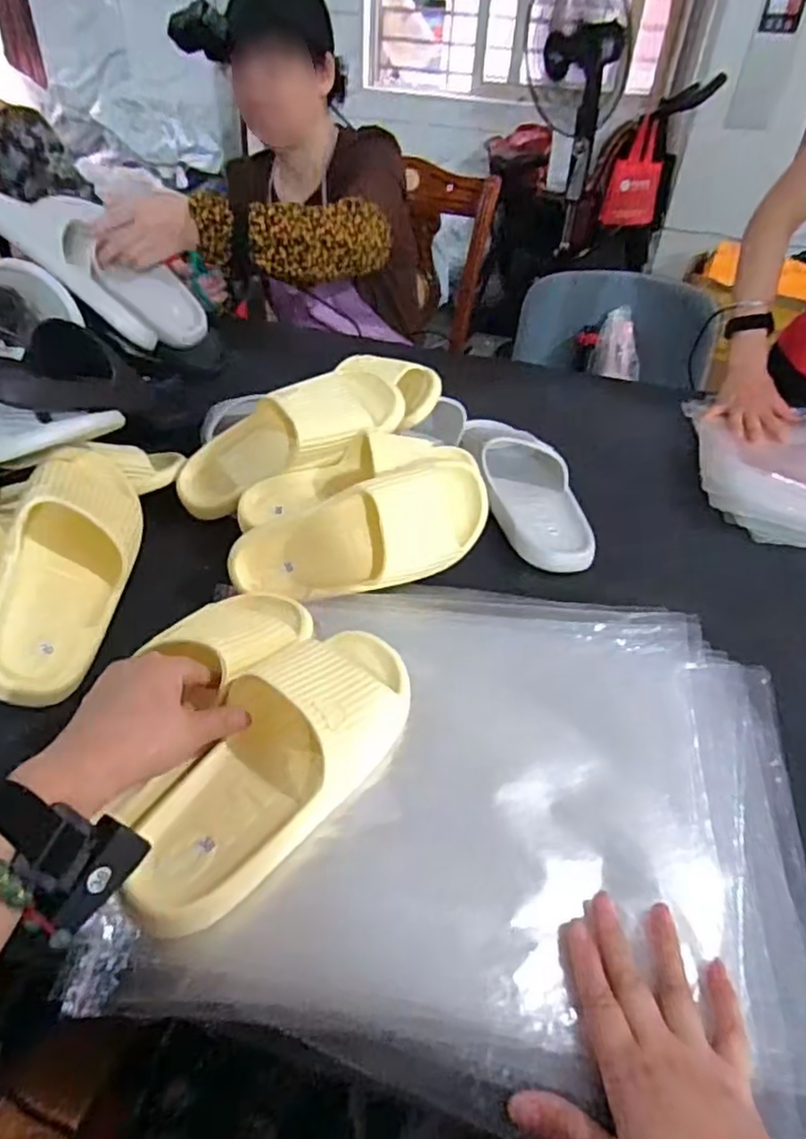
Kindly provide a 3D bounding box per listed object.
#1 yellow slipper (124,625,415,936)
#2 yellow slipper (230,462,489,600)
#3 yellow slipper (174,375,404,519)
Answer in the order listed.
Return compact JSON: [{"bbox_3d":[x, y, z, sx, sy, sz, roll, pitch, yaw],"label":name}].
[{"bbox_3d":[-0.080,0.127,0.447,0.102,0.064,0.243,26,53,23],"label":"yellow slipper"},{"bbox_3d":[-0.034,-0.031,0.599,0.251,0.104,0.059,-18,3,-5],"label":"yellow slipper"},{"bbox_3d":[-0.123,-0.140,0.679,0.250,0.073,0.092,-25,43,6],"label":"yellow slipper"}]

